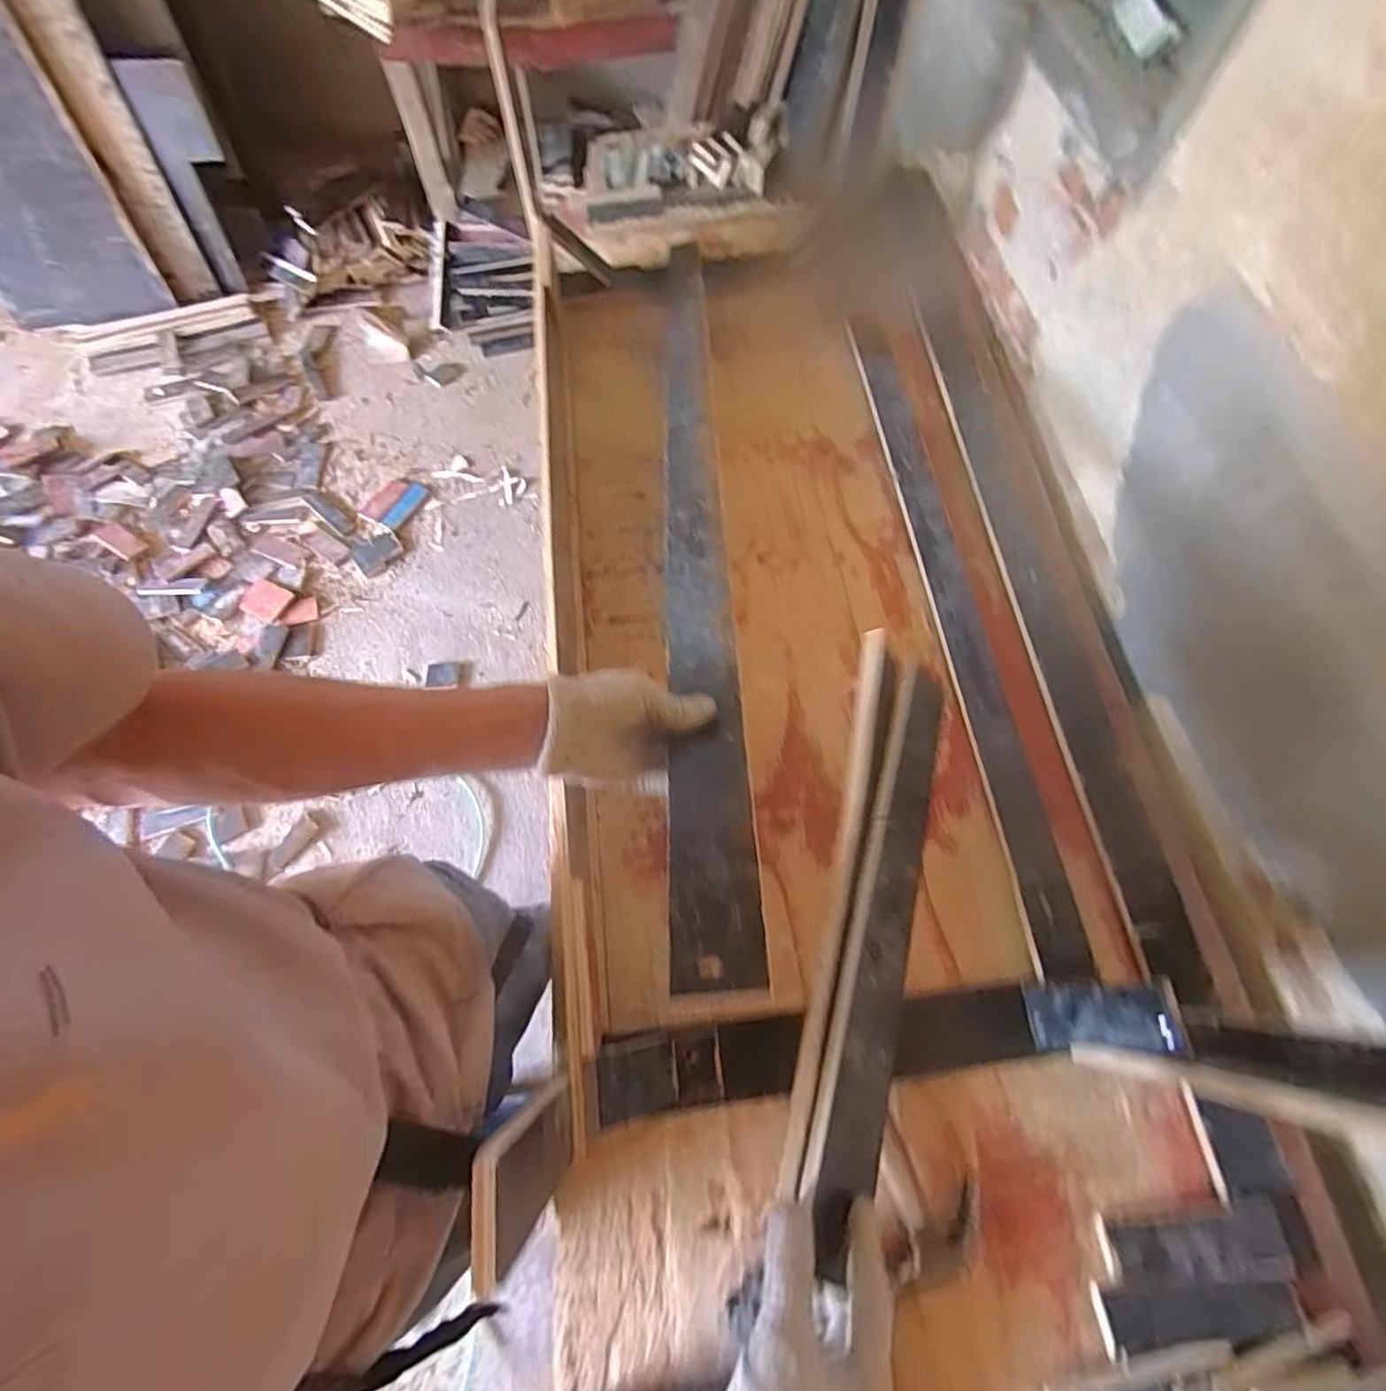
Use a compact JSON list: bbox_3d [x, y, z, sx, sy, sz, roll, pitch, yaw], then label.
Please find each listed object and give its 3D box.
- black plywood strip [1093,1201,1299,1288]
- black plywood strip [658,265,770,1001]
[{"bbox_3d":[0.493,0.540,0.618,0.176,0.020,0.056,-5,66,-4],"label":"black plywood strip"},{"bbox_3d":[-0.006,-0.235,0.705,0.062,0.024,1.114,-2,53,-2],"label":"black plywood strip"}]

